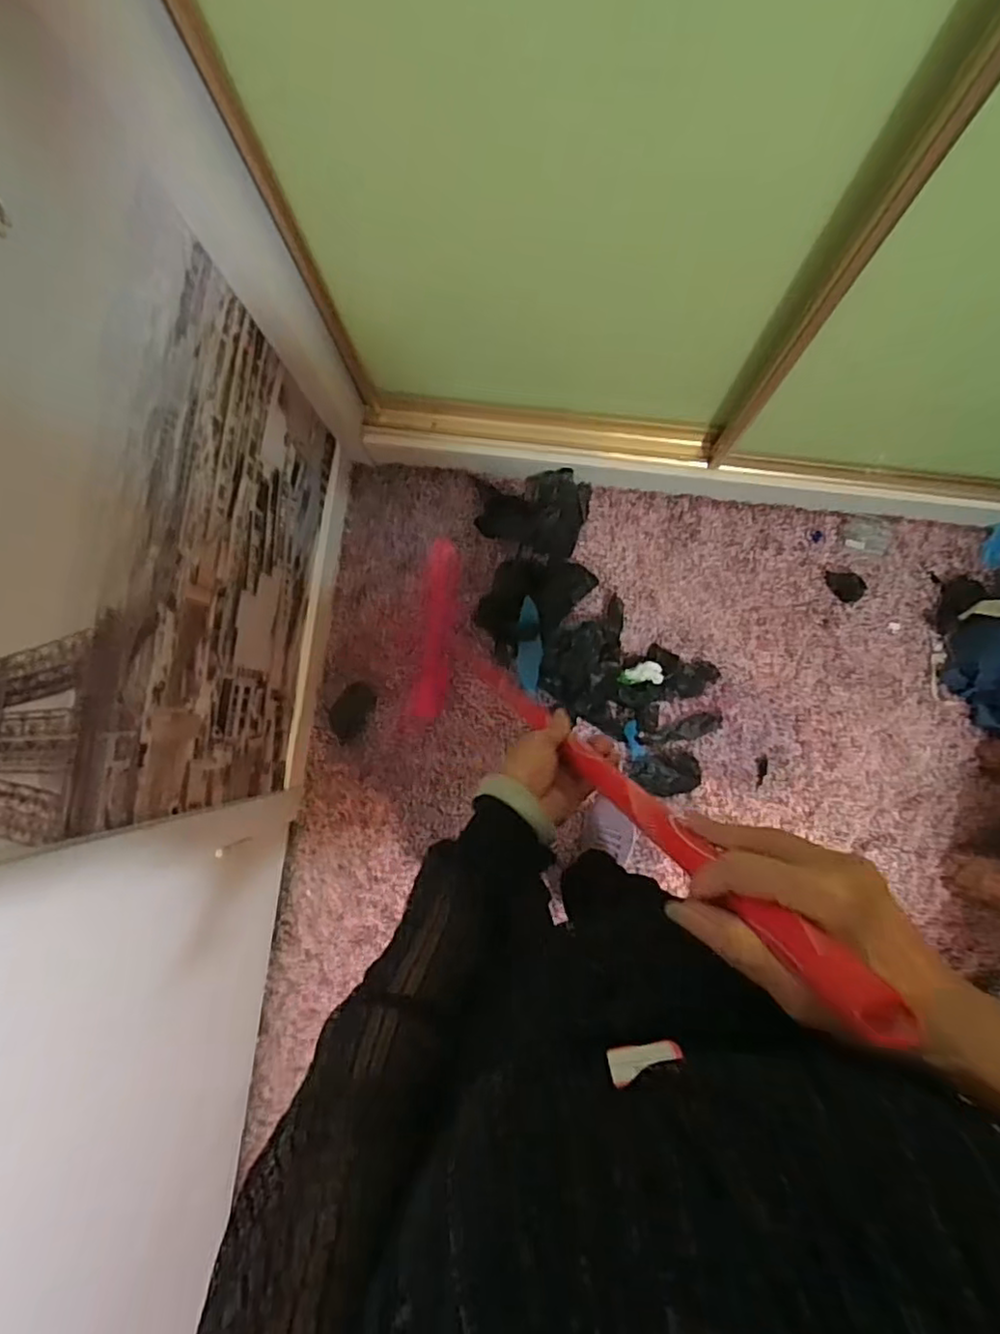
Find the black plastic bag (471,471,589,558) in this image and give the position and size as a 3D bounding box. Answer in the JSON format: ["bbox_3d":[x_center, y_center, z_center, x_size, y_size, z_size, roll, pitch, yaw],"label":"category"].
[{"bbox_3d":[0.055,-0.315,1.260,0.221,0.056,0.153,21,87,4],"label":"black plastic bag"}]

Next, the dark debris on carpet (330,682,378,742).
[{"bbox_3d":[-0.288,0.084,1.270,0.069,0.007,0.112,32,87,5],"label":"dark debris on carpet"}]

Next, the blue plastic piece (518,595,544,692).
[{"bbox_3d":[0.056,-0.039,1.225,0.045,0.025,0.183,0,117,3],"label":"blue plastic piece"}]

